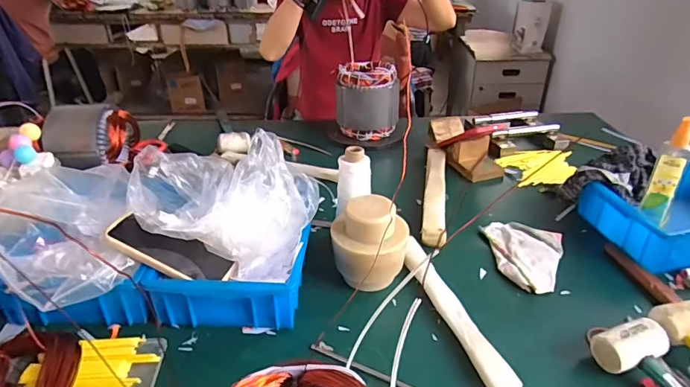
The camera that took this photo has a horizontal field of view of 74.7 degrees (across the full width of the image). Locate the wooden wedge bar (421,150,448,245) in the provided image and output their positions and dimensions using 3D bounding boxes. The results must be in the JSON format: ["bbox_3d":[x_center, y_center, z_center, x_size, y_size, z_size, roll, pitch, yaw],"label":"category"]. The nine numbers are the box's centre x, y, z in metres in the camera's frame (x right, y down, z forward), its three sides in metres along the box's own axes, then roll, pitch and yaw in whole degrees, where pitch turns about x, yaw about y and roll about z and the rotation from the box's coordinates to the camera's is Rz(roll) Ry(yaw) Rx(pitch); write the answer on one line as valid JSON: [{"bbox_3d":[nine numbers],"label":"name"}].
[{"bbox_3d":[0.180,-0.006,0.897,0.041,0.031,0.348,6,32,10],"label":"wooden wedge bar"}]

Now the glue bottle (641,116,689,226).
[{"bbox_3d":[0.505,-0.030,0.706,0.045,0.176,0.027,23,39,34],"label":"glue bottle"}]

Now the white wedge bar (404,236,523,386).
[{"bbox_3d":[0.144,0.159,0.630,0.040,0.025,0.281,-9,32,-14],"label":"white wedge bar"}]

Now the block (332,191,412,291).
[{"bbox_3d":[0.030,0.075,0.667,0.094,0.128,0.105,-26,39,-35],"label":"block"}]

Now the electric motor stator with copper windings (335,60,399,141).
[{"bbox_3d":[0.056,-0.233,1.136,0.155,0.170,0.128,2,31,5],"label":"electric motor stator with copper windings"}]

